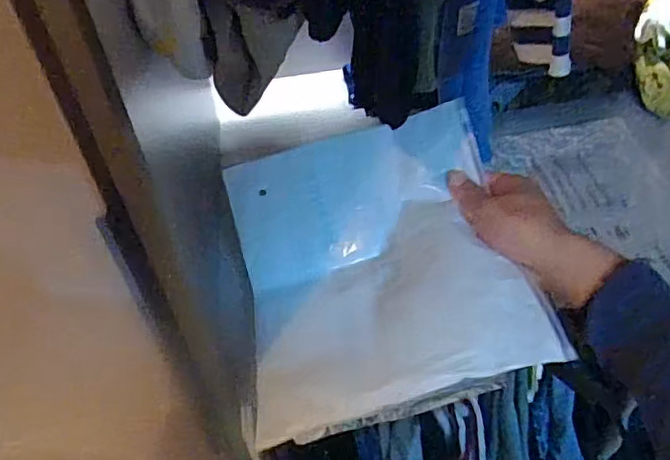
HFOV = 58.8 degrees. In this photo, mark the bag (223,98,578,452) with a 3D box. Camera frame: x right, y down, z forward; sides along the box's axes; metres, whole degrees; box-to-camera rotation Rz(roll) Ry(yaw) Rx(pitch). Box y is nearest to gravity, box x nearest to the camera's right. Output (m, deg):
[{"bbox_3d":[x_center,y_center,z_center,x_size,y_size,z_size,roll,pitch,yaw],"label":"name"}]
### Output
[{"bbox_3d":[0.039,0.024,0.525,0.242,0.054,0.279,-21,50,12],"label":"bag"}]

